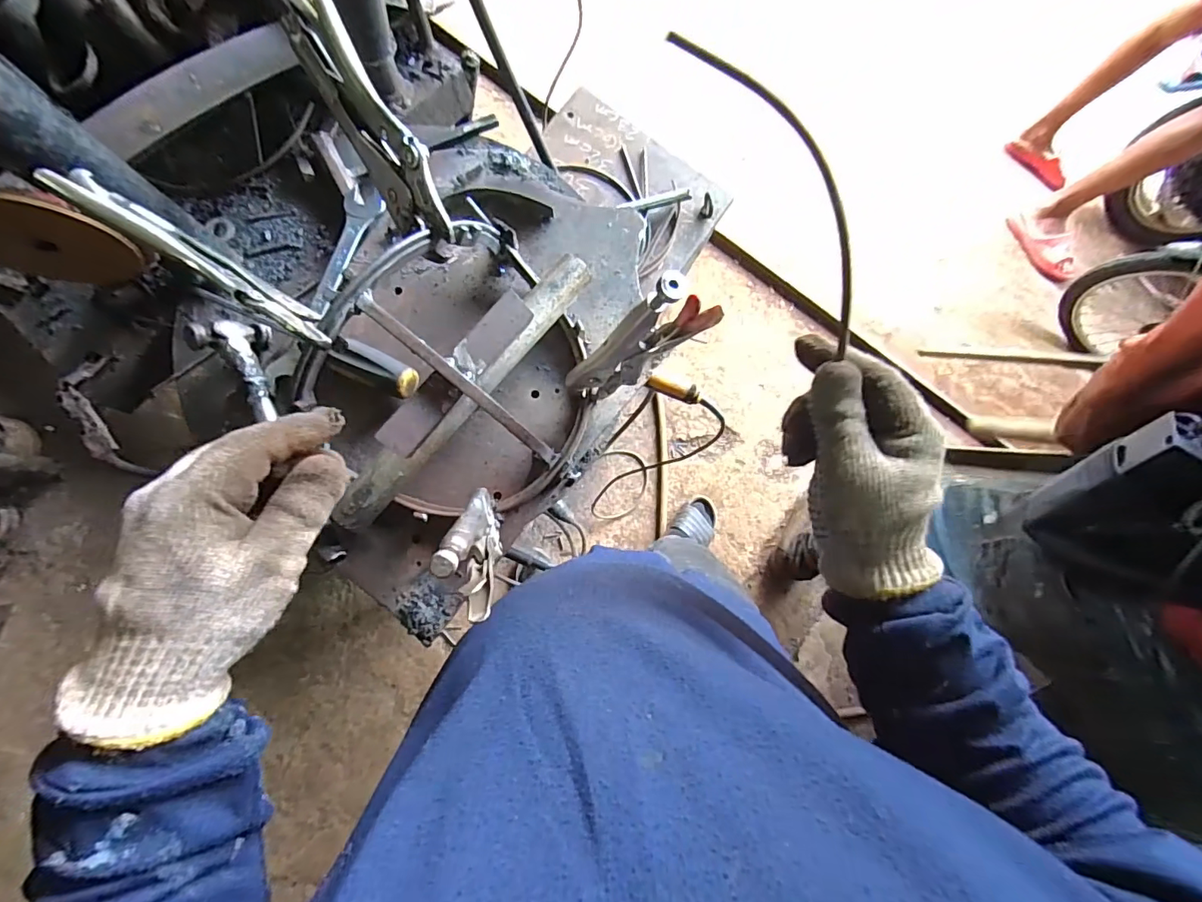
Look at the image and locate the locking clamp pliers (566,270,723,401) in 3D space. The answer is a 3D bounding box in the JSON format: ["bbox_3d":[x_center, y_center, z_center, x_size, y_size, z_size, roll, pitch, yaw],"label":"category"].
[{"bbox_3d":[0.019,-0.073,0.364,0.050,0.182,0.022,7,75,-23],"label":"locking clamp pliers"}]

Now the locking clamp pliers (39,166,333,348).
[{"bbox_3d":[-0.254,-0.121,0.330,0.171,0.042,0.022,33,81,-13],"label":"locking clamp pliers"}]

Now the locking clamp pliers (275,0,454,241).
[{"bbox_3d":[-0.174,-0.251,0.368,0.044,0.059,0.227,-31,86,-8],"label":"locking clamp pliers"}]

